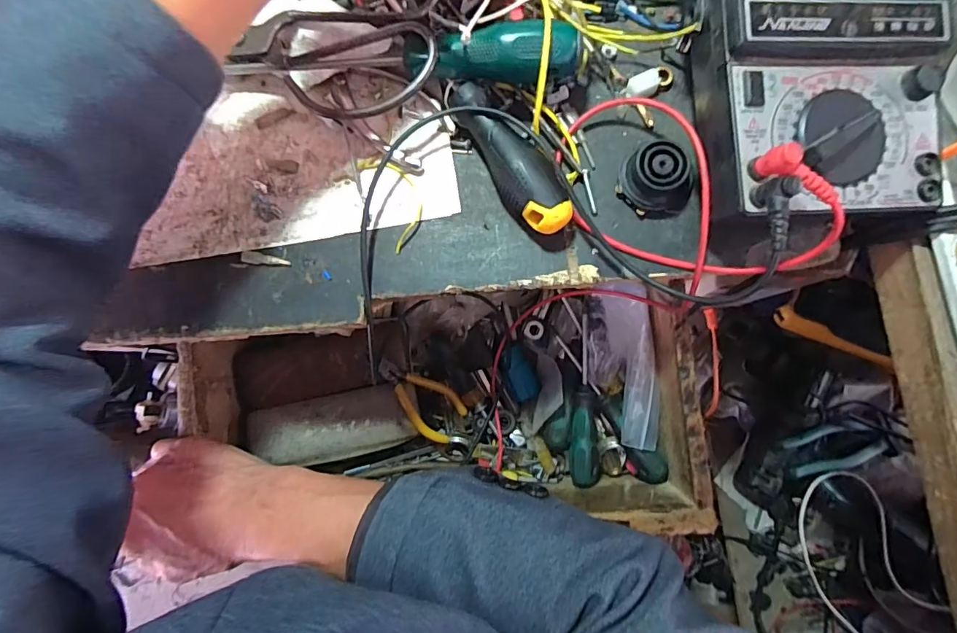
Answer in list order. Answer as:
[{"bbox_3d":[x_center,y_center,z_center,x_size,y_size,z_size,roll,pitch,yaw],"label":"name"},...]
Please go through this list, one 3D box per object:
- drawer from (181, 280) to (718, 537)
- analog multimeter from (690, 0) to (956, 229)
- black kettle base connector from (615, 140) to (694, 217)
[{"bbox_3d":[-0.028,0.058,0.413,0.395,0.106,0.205,3,84,3],"label":"drawer"},{"bbox_3d":[0.171,-0.131,0.244,0.129,0.054,0.172,-2,92,-5],"label":"analog multimeter"},{"bbox_3d":[0.099,-0.075,0.269,0.034,0.020,0.038,-40,84,-2],"label":"black kettle base connector"}]

